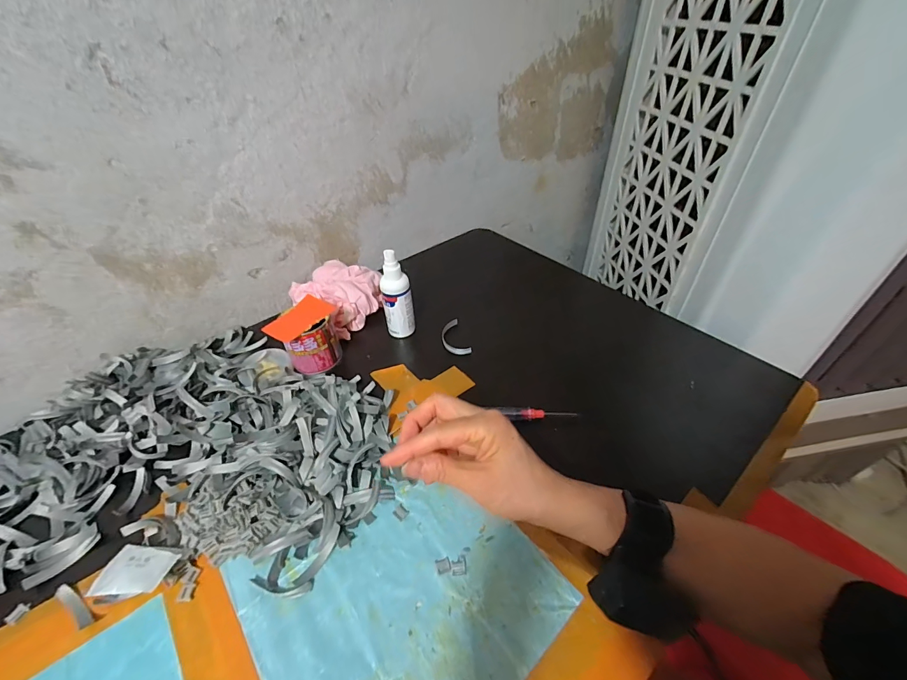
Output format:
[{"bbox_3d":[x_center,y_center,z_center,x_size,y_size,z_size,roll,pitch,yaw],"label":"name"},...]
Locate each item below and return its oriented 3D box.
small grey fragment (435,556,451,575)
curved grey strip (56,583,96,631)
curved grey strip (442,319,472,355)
[{"bbox_3d":[-0.009,0.195,0.331,0.012,0.004,0.012,-12,44,-11],"label":"small grey fragment"},{"bbox_3d":[-0.312,0.217,0.315,0.049,0.004,0.010,24,49,25],"label":"curved grey strip"},{"bbox_3d":[0.000,-0.001,0.545,0.031,0.012,0.068,-13,44,-13],"label":"curved grey strip"}]

